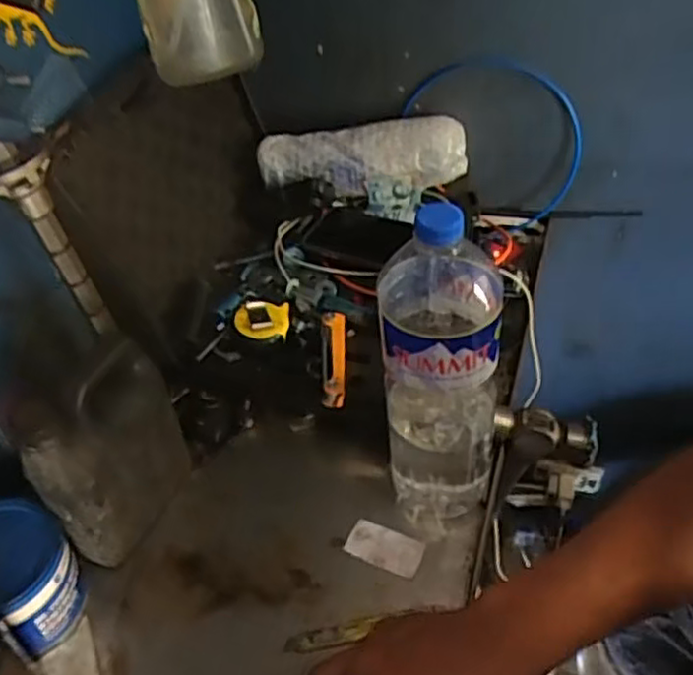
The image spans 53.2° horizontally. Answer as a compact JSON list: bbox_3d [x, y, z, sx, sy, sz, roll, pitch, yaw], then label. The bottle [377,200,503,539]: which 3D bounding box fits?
[{"bbox_3d":[0.077,0.036,0.552,0.093,0.313,0.093,0,46,7],"label":"bottle"}]

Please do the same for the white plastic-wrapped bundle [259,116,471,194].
[{"bbox_3d":[0.019,-0.224,0.852,0.248,0.072,0.057,-2,45,4],"label":"white plastic-wrapped bundle"}]

